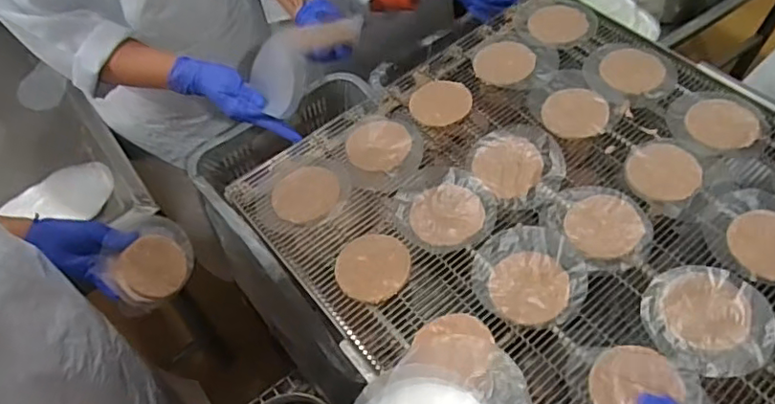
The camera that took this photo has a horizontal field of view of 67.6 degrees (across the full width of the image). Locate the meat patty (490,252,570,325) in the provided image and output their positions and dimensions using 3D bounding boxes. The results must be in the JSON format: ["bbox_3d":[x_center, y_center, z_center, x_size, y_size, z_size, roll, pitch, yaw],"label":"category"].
[{"bbox_3d":[0.154,0.092,0.626,0.080,0.008,0.083,-1,57,2],"label":"meat patty"}]

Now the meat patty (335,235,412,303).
[{"bbox_3d":[-0.017,0.073,0.659,0.081,0.004,0.087,-1,57,2],"label":"meat patty"}]

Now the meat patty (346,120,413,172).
[{"bbox_3d":[-0.011,-0.076,0.767,0.082,0.005,0.083,-1,57,2],"label":"meat patty"}]

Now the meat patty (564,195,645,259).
[{"bbox_3d":[0.249,0.026,0.666,0.086,0.005,0.080,-1,57,2],"label":"meat patty"}]

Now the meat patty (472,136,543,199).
[{"bbox_3d":[0.151,-0.044,0.725,0.083,0.008,0.090,0,57,3],"label":"meat patty"}]

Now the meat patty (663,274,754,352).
[{"bbox_3d":[0.330,0.112,0.598,0.077,0.011,0.085,17,59,14],"label":"meat patty"}]

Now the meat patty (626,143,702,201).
[{"bbox_3d":[0.336,-0.037,0.706,0.090,0.010,0.082,-1,57,2],"label":"meat patty"}]

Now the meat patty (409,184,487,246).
[{"bbox_3d":[0.072,0.015,0.690,0.083,0.006,0.077,-1,57,2],"label":"meat patty"}]

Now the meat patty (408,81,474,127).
[{"bbox_3d":[0.074,-0.138,0.808,0.083,0.012,0.090,5,57,6],"label":"meat patty"}]

